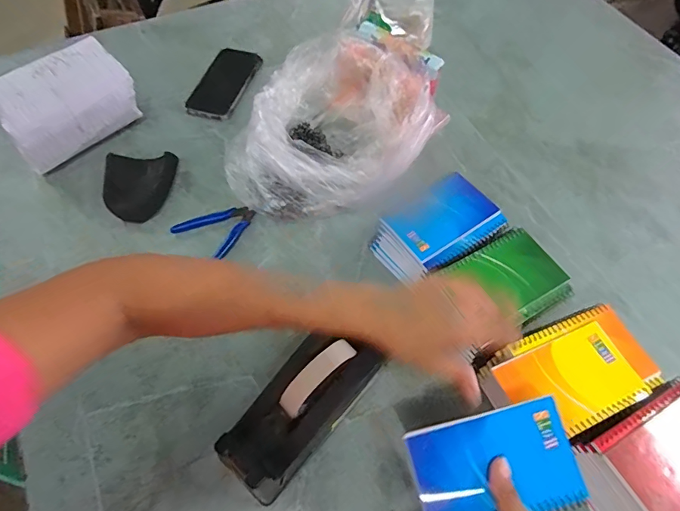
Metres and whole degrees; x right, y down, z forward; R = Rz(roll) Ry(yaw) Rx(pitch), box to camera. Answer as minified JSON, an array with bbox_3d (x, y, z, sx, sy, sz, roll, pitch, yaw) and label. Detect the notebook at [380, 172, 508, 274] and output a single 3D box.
[{"bbox_3d":[0.129,-0.041,0.527,0.129,0.013,0.094,-34,67,-20],"label":"notebook"}]

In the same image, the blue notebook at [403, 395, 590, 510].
[{"bbox_3d":[0.126,0.173,0.356,0.129,0.012,0.083,-18,73,2],"label":"blue notebook"}]

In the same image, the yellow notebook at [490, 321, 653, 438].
[{"bbox_3d":[0.225,0.119,0.419,0.123,0.006,0.080,-20,63,-13],"label":"yellow notebook"}]

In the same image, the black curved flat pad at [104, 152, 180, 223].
[{"bbox_3d":[-0.289,-0.099,0.626,0.099,0.030,0.102,-3,60,-4],"label":"black curved flat pad"}]

